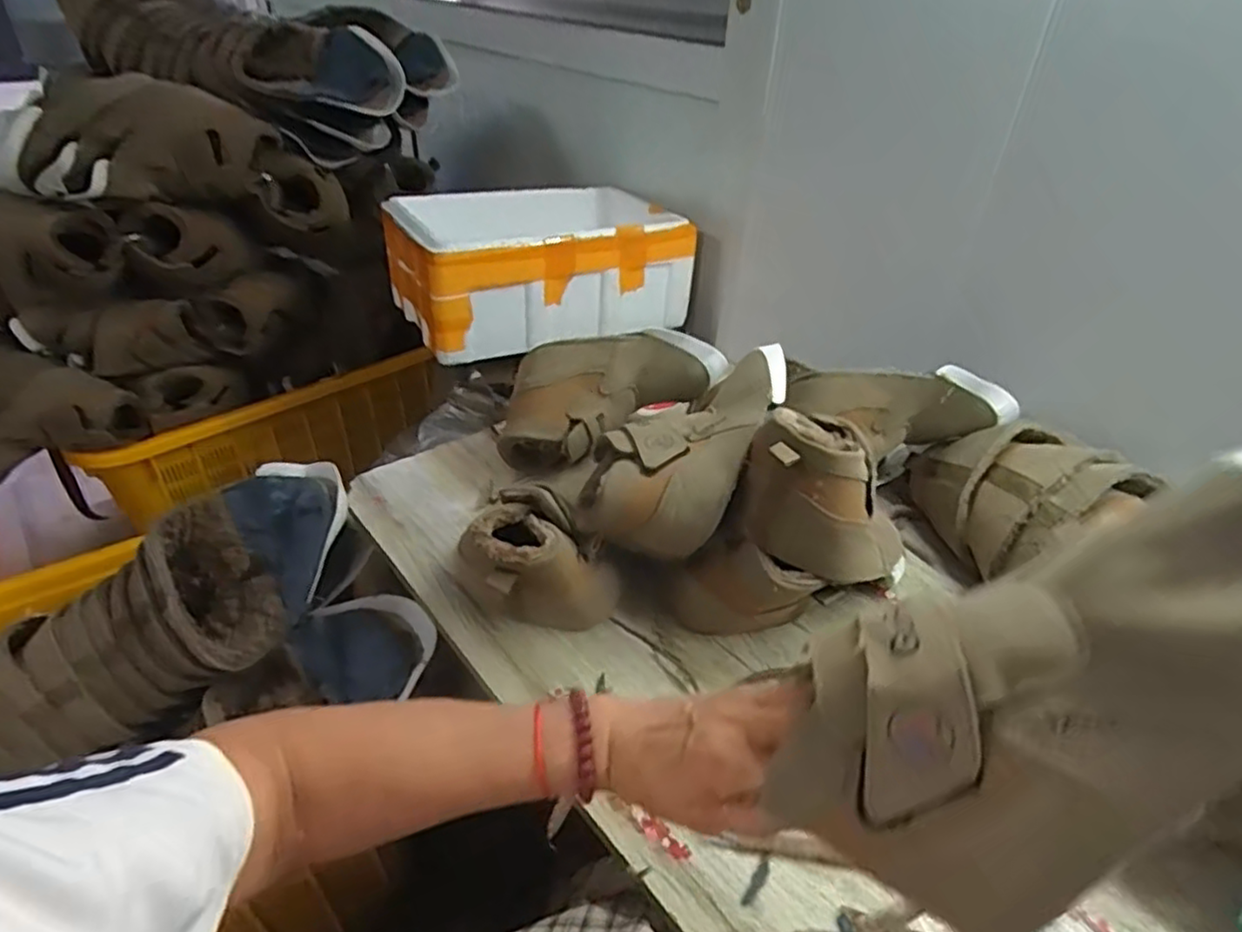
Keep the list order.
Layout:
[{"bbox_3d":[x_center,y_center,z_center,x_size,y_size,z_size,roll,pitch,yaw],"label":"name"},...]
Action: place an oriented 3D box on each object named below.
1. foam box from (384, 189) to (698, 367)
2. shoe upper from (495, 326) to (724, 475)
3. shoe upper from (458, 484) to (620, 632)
[{"bbox_3d":[-0.134,-0.328,1.079,0.402,0.152,0.303,-16,41,-24],"label":"foam box"},{"bbox_3d":[-0.012,-0.087,0.789,0.273,0.127,0.085,-23,43,-12],"label":"shoe upper"},{"bbox_3d":[-0.071,0.089,0.628,0.131,0.112,0.095,-7,38,-14],"label":"shoe upper"}]

